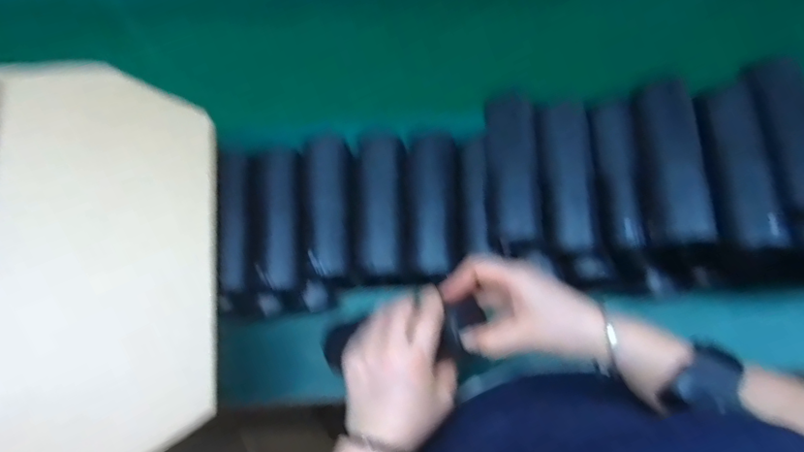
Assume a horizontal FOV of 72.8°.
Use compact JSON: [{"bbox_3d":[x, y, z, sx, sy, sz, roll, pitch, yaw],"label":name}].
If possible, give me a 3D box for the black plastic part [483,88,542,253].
[{"bbox_3d":[0.112,-0.057,0.556,0.051,0.030,0.159,-2,74,1],"label":"black plastic part"}]

